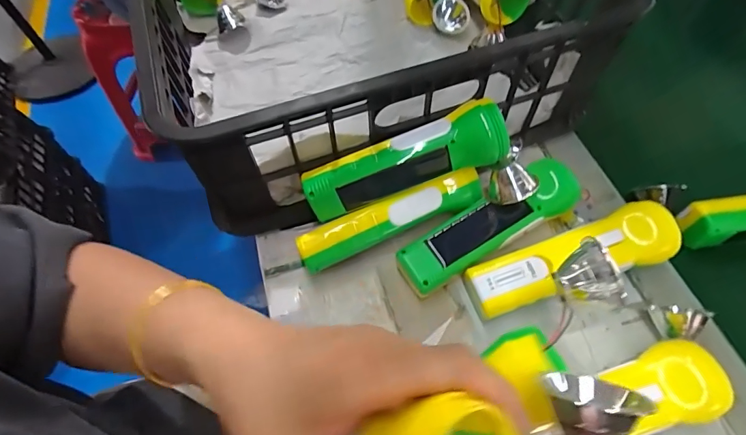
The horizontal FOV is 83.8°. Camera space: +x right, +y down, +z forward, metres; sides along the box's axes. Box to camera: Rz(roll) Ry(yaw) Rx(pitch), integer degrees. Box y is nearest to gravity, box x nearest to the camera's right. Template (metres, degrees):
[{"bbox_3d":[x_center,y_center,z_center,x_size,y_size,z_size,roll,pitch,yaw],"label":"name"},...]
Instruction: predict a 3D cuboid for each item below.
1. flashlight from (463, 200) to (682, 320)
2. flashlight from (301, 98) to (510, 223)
[{"bbox_3d":[0.159,0.037,0.339,0.171,0.041,0.046,-17,60,-8],"label":"flashlight"},{"bbox_3d":[0.024,-0.046,0.341,0.165,0.061,0.042,-14,60,-5],"label":"flashlight"}]

